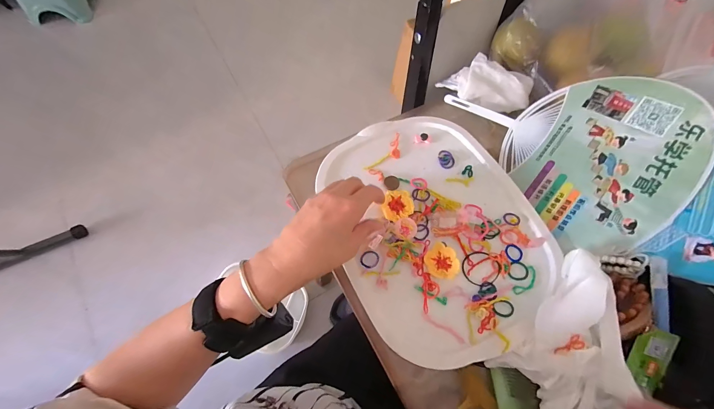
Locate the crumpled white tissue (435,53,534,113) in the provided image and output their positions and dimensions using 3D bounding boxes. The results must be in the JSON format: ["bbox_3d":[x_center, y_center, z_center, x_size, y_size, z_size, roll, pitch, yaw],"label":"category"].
[{"bbox_3d":[0.202,-0.184,0.482,0.135,0.051,0.070,16,67,4],"label":"crumpled white tissue"}]

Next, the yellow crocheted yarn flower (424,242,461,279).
[{"bbox_3d":[0.099,0.066,0.354,0.040,0.009,0.037,1,91,35],"label":"yellow crocheted yarn flower"}]

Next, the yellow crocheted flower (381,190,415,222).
[{"bbox_3d":[0.053,0.002,0.388,0.037,0.012,0.045,22,68,6],"label":"yellow crocheted flower"}]

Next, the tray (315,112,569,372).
[{"bbox_3d":[0.095,0.017,0.381,0.238,0.026,0.309,-25,70,-13],"label":"tray"}]

